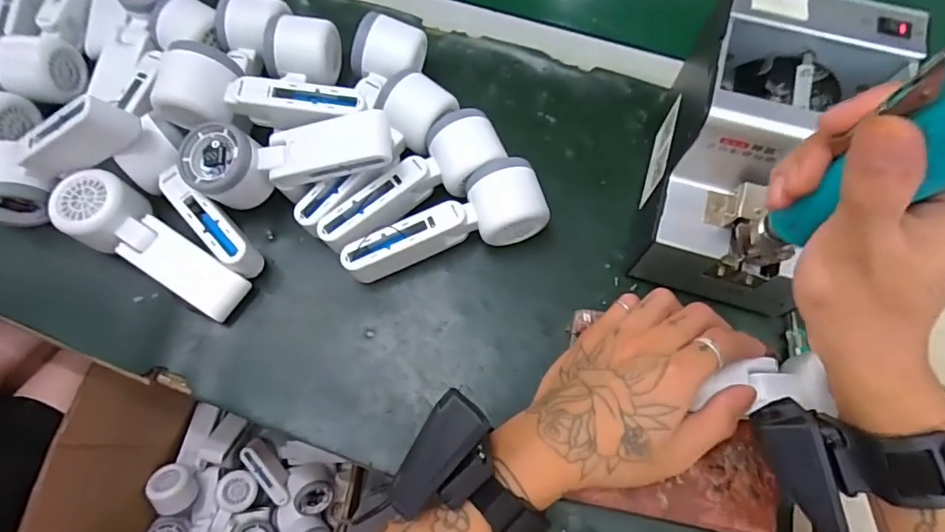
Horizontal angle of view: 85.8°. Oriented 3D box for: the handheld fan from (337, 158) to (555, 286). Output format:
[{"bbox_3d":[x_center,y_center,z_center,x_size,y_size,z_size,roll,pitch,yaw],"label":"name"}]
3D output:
[{"bbox_3d":[-0.021,-0.027,0.416,0.164,0.050,0.056,-24,72,-6],"label":"handheld fan"}]

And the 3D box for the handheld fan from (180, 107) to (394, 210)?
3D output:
[{"bbox_3d":[-0.146,-0.091,0.407,0.163,0.048,0.062,-6,70,0],"label":"handheld fan"}]

